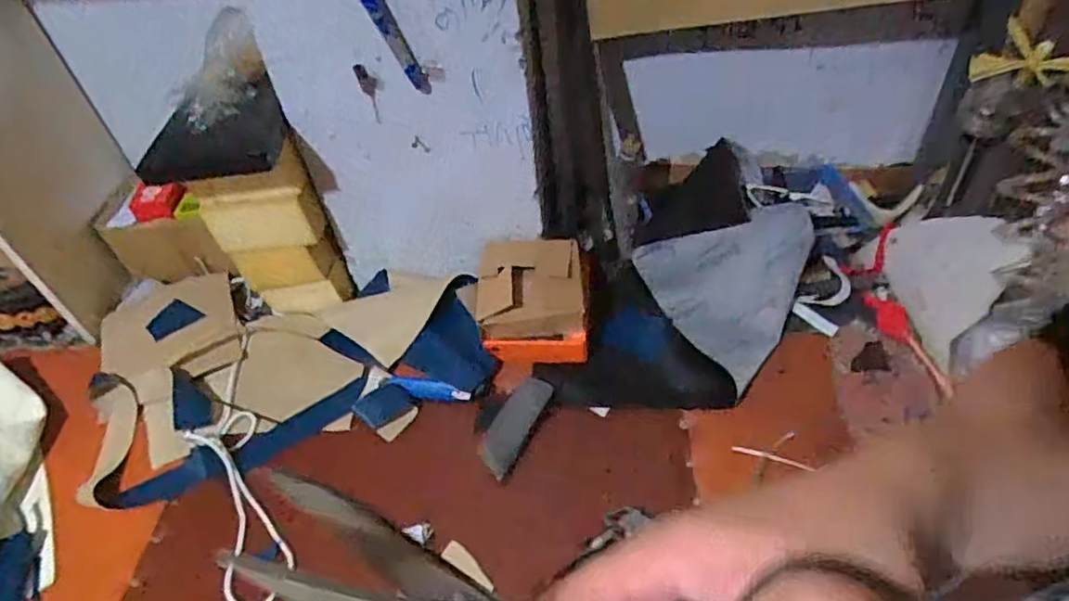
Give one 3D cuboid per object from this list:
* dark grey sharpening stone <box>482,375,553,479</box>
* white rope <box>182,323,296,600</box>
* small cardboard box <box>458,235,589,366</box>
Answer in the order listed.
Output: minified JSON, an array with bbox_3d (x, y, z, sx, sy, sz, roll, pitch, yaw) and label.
[{"bbox_3d":[-0.027,0.155,0.844,0.046,0.020,0.145,16,49,21],"label":"dark grey sharpening stone"},{"bbox_3d":[-0.396,0.208,0.871,0.105,0.034,0.422,-21,46,-13],"label":"white rope"},{"bbox_3d":[-0.007,0.002,0.938,0.166,0.107,0.152,-1,45,6],"label":"small cardboard box"}]

